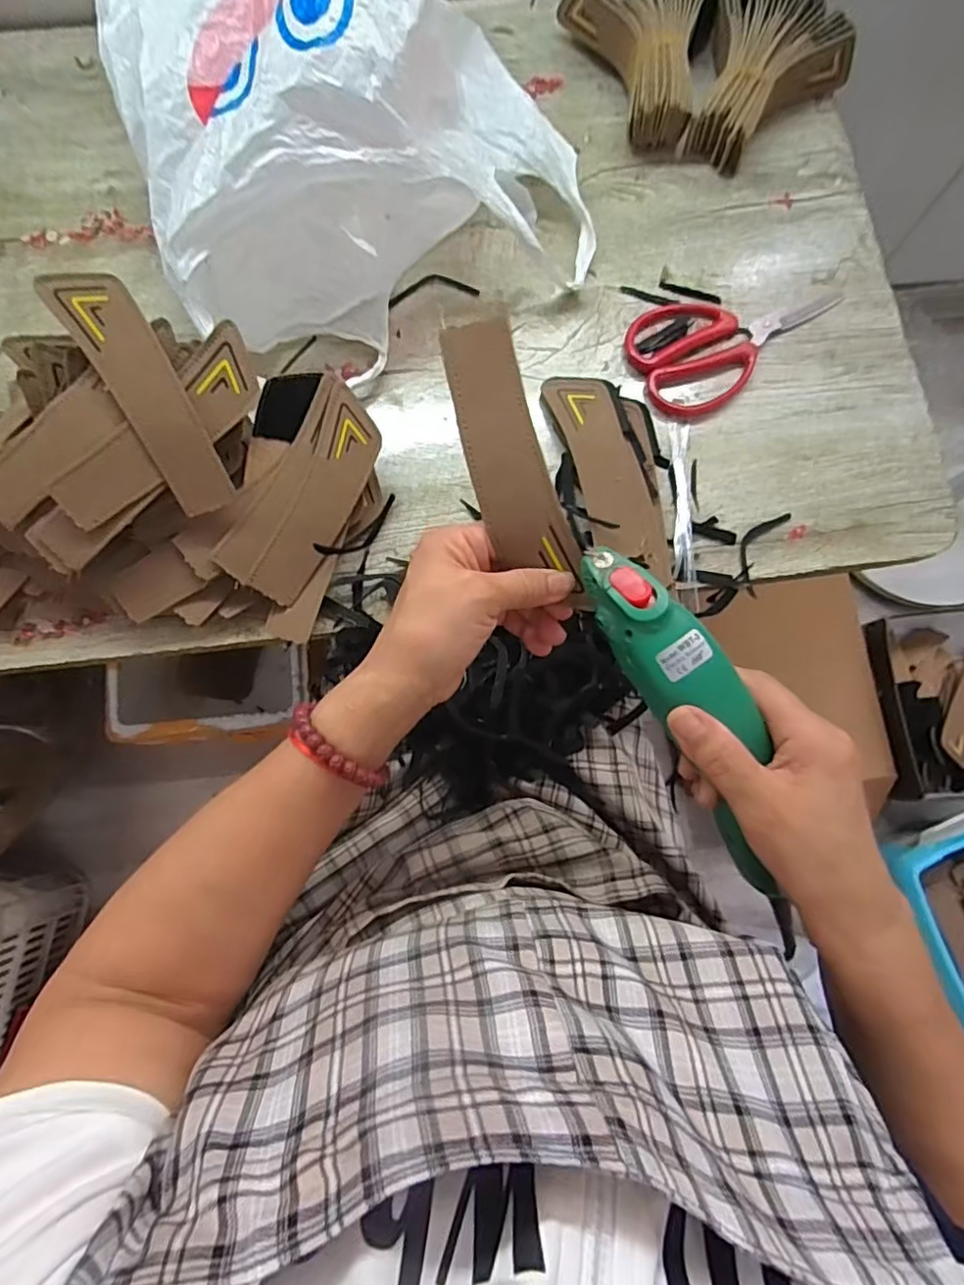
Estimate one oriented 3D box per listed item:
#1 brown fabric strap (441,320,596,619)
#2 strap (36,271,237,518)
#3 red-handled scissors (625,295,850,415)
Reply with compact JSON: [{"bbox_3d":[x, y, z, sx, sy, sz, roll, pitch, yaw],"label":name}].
[{"bbox_3d":[0.017,-0.084,0.309,0.040,0.011,0.147,-19,103,5],"label":"brown fabric strap"},{"bbox_3d":[-0.205,-0.154,0.368,0.042,0.015,0.150,-30,105,-7],"label":"strap"},{"bbox_3d":[0.206,-0.261,0.499,0.182,0.006,0.102,-34,81,-7],"label":"red-handled scissors"}]

